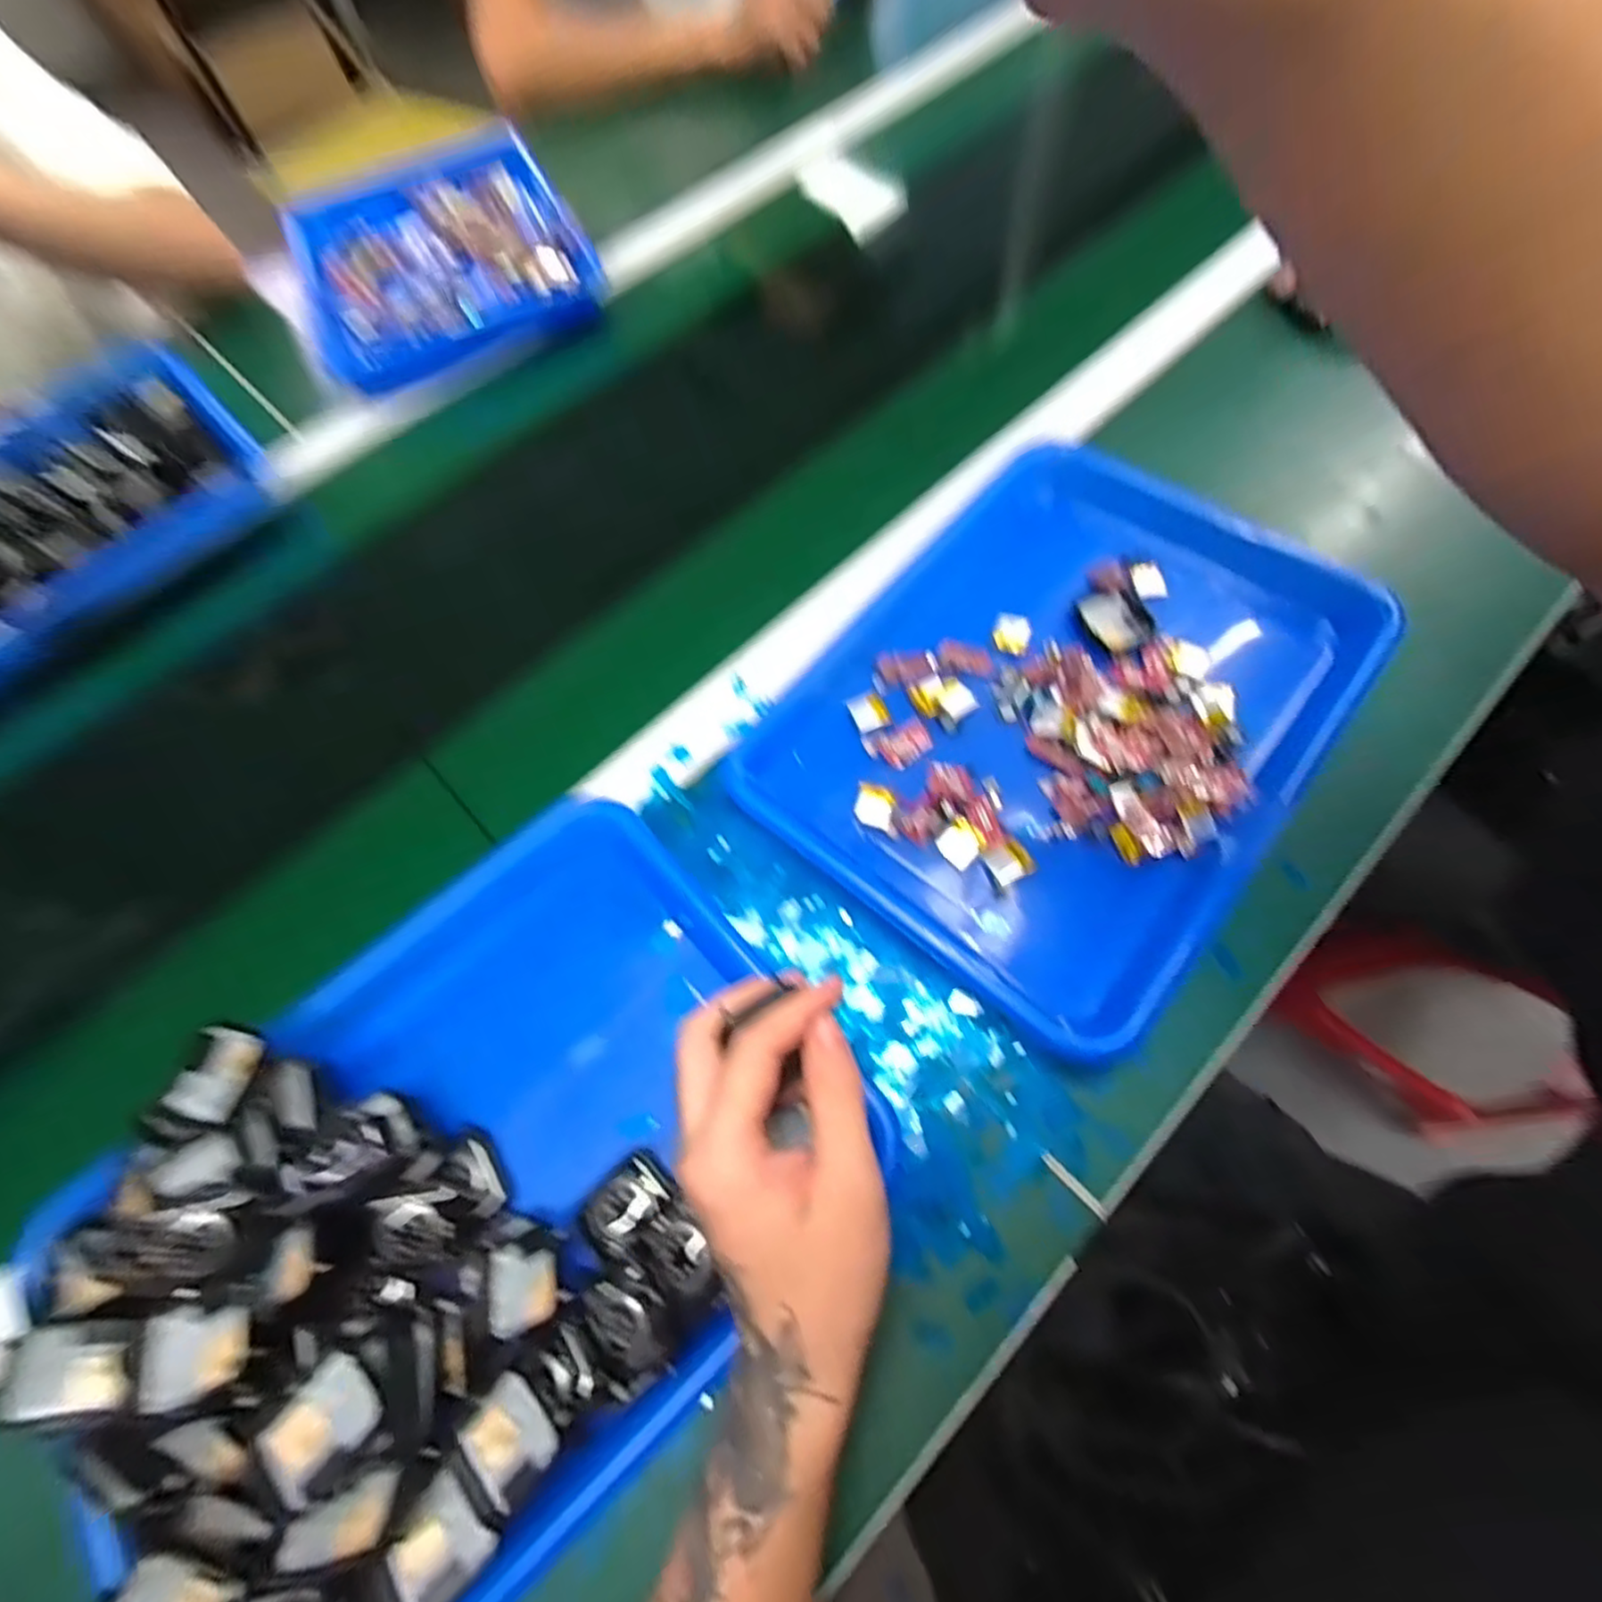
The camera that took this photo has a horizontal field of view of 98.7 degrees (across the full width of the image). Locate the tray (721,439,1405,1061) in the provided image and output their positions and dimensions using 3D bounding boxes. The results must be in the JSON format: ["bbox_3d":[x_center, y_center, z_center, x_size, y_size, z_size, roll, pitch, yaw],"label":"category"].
[{"bbox_3d":[0.153,-0.057,0.396,0.256,0.034,0.319,37,73,20],"label":"tray"}]

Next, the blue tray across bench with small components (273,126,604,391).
[{"bbox_3d":[-0.346,-0.526,0.653,0.254,0.051,0.309,-25,65,-6],"label":"blue tray across bench with small components"}]

